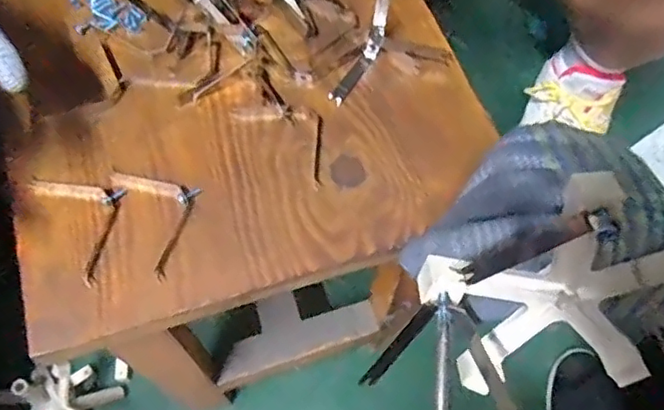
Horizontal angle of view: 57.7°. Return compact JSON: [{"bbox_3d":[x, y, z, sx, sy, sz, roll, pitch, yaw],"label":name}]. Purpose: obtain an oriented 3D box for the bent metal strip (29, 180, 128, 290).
[{"bbox_3d":[-0.139,0.004,0.348,0.043,0.004,0.075,-32,68,-16],"label":"bent metal strip"}]

